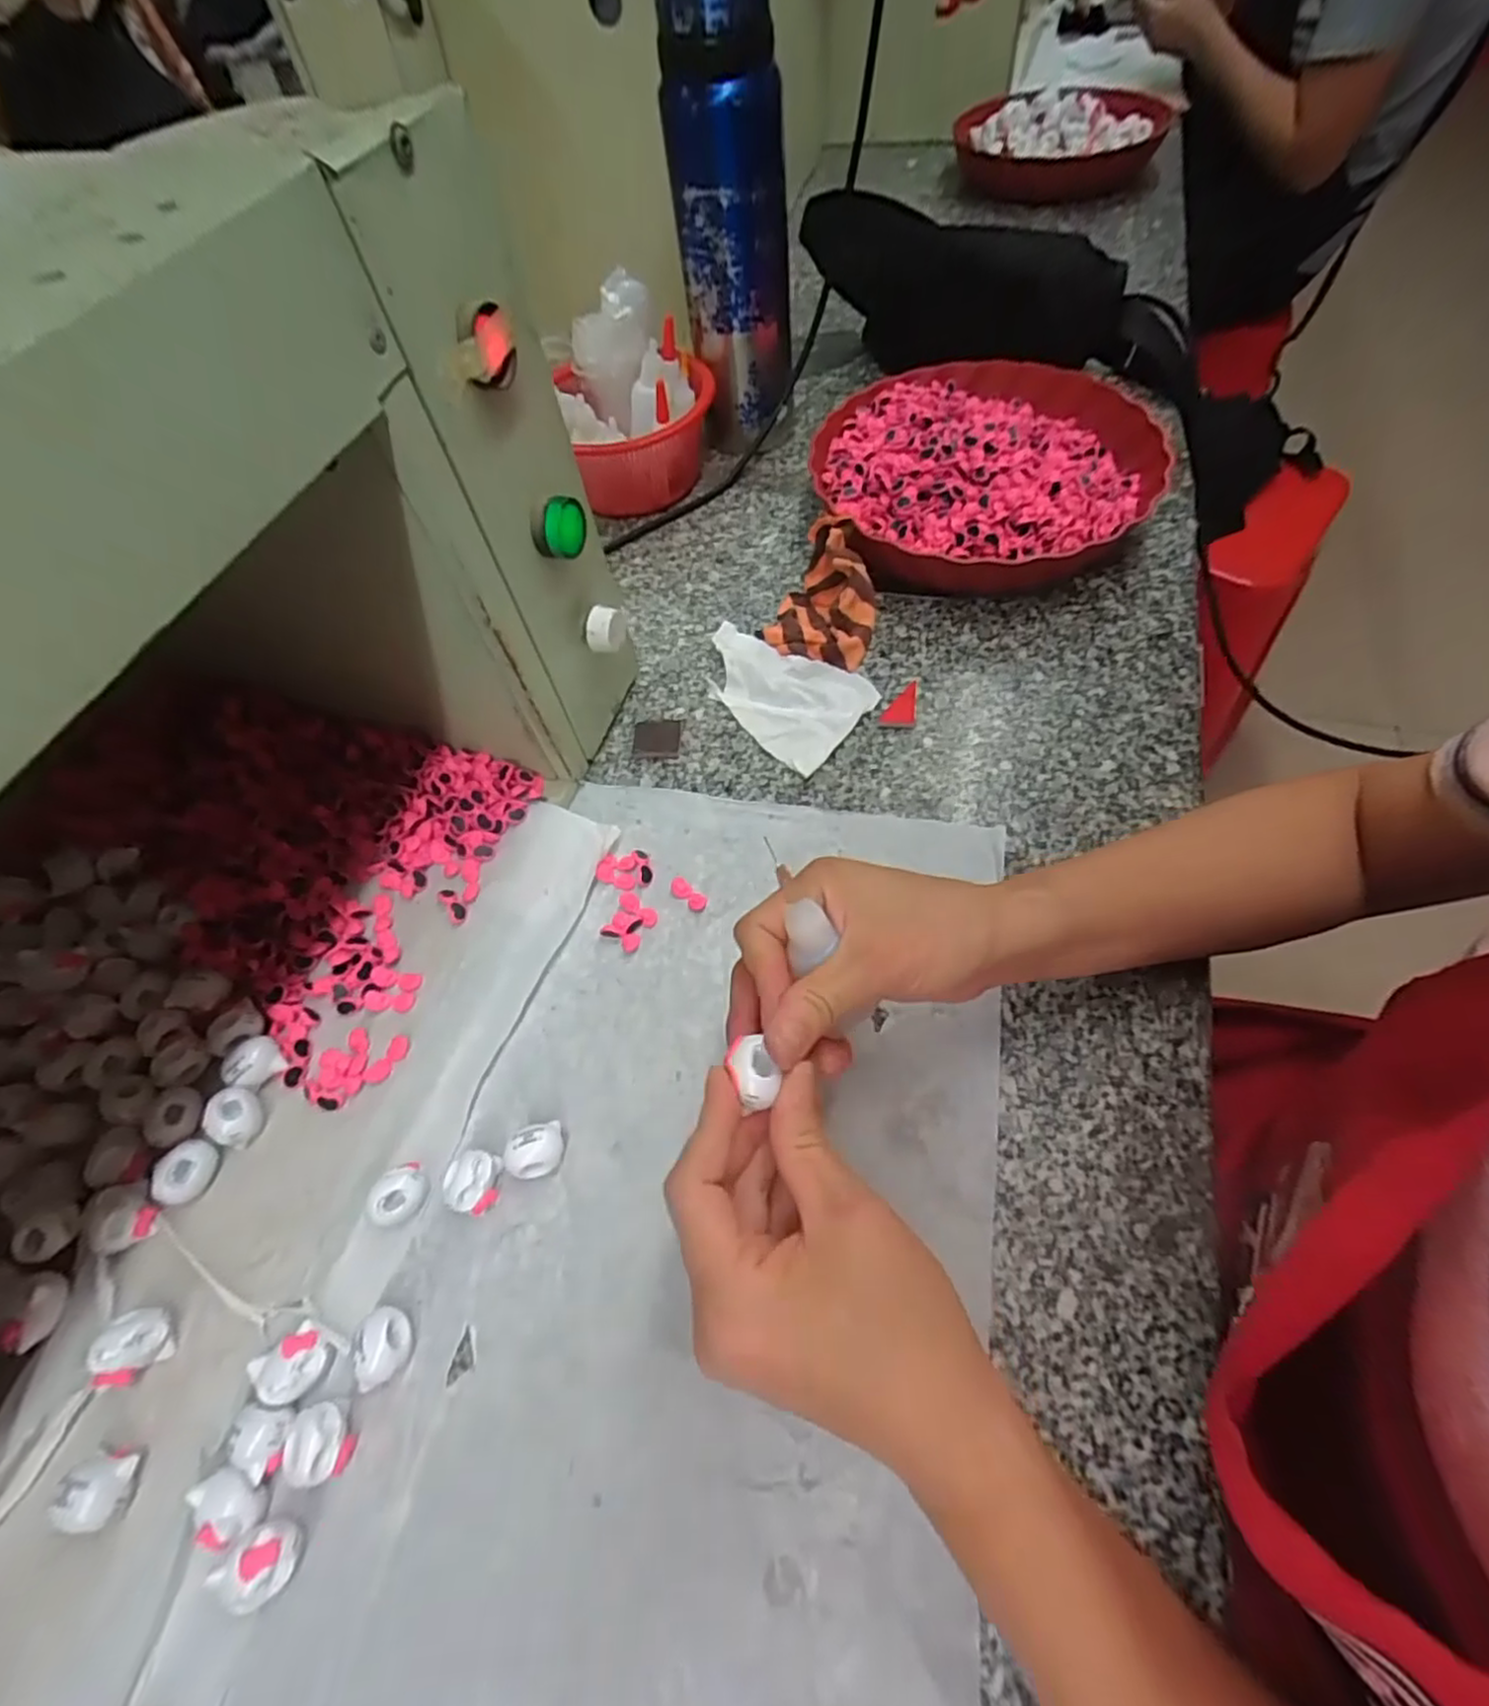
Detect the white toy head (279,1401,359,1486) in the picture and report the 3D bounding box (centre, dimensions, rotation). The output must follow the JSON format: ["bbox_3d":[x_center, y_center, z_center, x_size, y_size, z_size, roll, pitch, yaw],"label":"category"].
[{"bbox_3d":[-0.165,0.229,0.275,0.020,0.016,0.024,-19,58,-6],"label":"white toy head"}]

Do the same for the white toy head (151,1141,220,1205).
[{"bbox_3d":[-0.248,0.142,0.316,0.019,0.018,0.026,6,59,9],"label":"white toy head"}]

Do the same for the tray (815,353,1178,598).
[{"bbox_3d":[0.174,-0.279,0.531,0.236,0.061,0.245,11,60,12],"label":"tray"}]

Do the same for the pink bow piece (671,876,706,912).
[{"bbox_3d":[-0.032,0.023,0.395,0.012,0.004,0.026,-37,64,-19],"label":"pink bow piece"}]

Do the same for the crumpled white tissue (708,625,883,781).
[{"bbox_3d":[0.020,-0.111,0.467,0.125,0.012,0.079,36,68,24],"label":"crumpled white tissue"}]

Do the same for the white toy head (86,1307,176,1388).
[{"bbox_3d":[-0.242,0.195,0.281,0.021,0.019,0.025,-9,58,-1],"label":"white toy head"}]

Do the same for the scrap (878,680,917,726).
[{"bbox_3d":[0.101,-0.099,0.455,0.020,0.006,0.038,10,60,11],"label":"scrap"}]

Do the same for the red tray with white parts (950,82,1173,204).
[{"bbox_3d":[0.379,-0.842,0.850,0.242,0.061,0.240,5,59,5],"label":"red tray with white parts"}]

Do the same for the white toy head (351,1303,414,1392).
[{"bbox_3d":[-0.147,0.201,0.291,0.019,0.017,0.026,-20,58,-7],"label":"white toy head"}]

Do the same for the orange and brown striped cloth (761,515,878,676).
[{"bbox_3d":[0.056,-0.175,0.480,0.070,0.048,0.096,12,60,12],"label":"orange and brown striped cloth"}]

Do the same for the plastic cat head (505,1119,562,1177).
[{"bbox_3d":[-0.095,0.136,0.323,0.025,0.017,0.020,-24,59,-9],"label":"plastic cat head"}]

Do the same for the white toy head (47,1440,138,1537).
[{"bbox_3d":[-0.237,0.232,0.260,0.023,0.019,0.022,-2,58,4],"label":"white toy head"}]

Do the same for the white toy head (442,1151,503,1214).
[{"bbox_3d":[-0.123,0.148,0.319,0.021,0.015,0.025,-2,58,4],"label":"white toy head"}]

